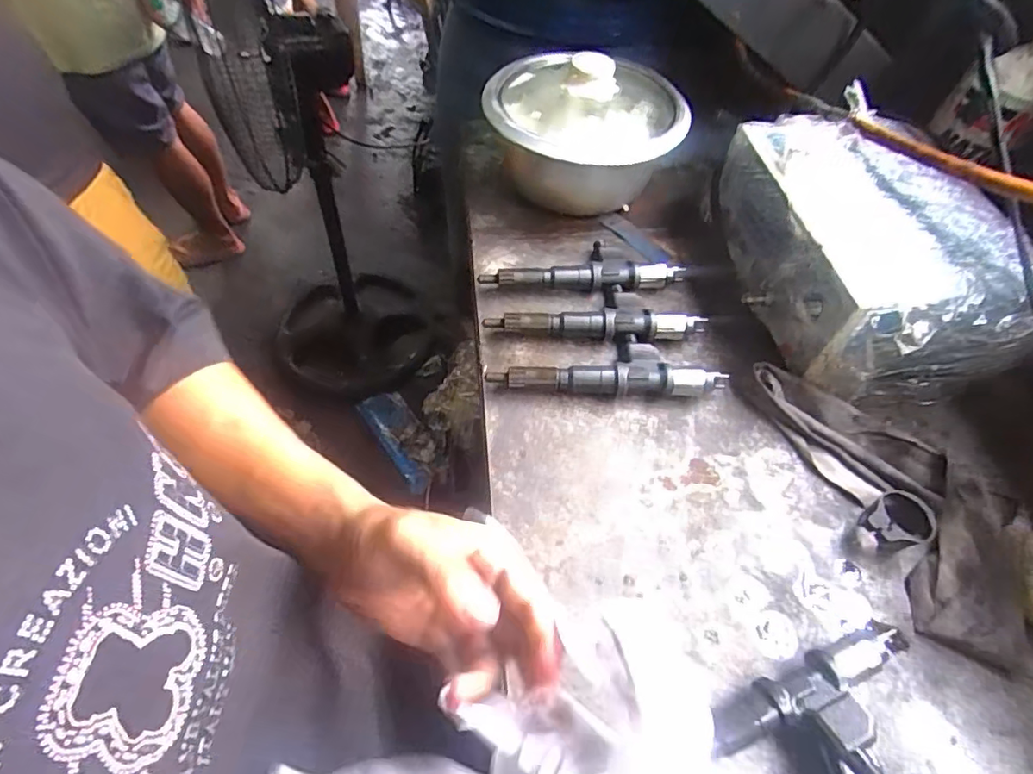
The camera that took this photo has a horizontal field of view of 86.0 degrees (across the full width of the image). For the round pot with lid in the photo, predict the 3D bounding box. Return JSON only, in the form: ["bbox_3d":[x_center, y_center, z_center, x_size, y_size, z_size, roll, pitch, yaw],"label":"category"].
[{"bbox_3d":[0.073,-0.280,0.625,0.209,0.131,0.187,12,56,7],"label":"round pot with lid"}]

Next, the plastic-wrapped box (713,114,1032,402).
[{"bbox_3d":[0.329,-0.135,0.535,0.198,0.126,0.274,-4,55,-4],"label":"plastic-wrapped box"}]

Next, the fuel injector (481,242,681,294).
[{"bbox_3d":[0.068,-0.131,0.580,0.202,0.027,0.064,0,55,-1],"label":"fuel injector"}]

